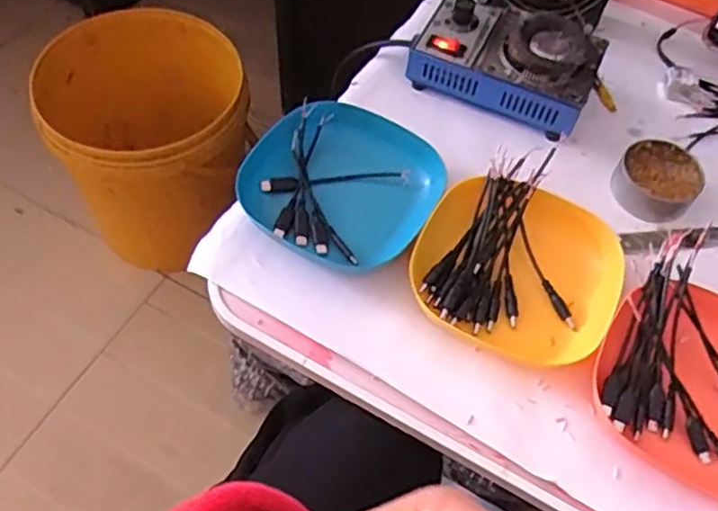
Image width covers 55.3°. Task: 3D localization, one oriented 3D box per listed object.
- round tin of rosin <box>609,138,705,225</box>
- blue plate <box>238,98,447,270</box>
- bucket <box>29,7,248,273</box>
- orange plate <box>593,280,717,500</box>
[{"bbox_3d":[0.239,-0.059,0.552,0.063,0.027,0.068,2,58,-3],"label":"round tin of rosin"},{"bbox_3d":[-0.010,-0.060,0.529,0.134,0.024,0.141,32,61,16],"label":"blue plate"},{"bbox_3d":[-0.306,-0.163,1.053,0.277,0.299,0.301,-26,63,-18],"label":"bucket"},{"bbox_3d":[0.225,0.087,0.447,0.134,0.034,0.134,2,58,-3],"label":"orange plate"}]

